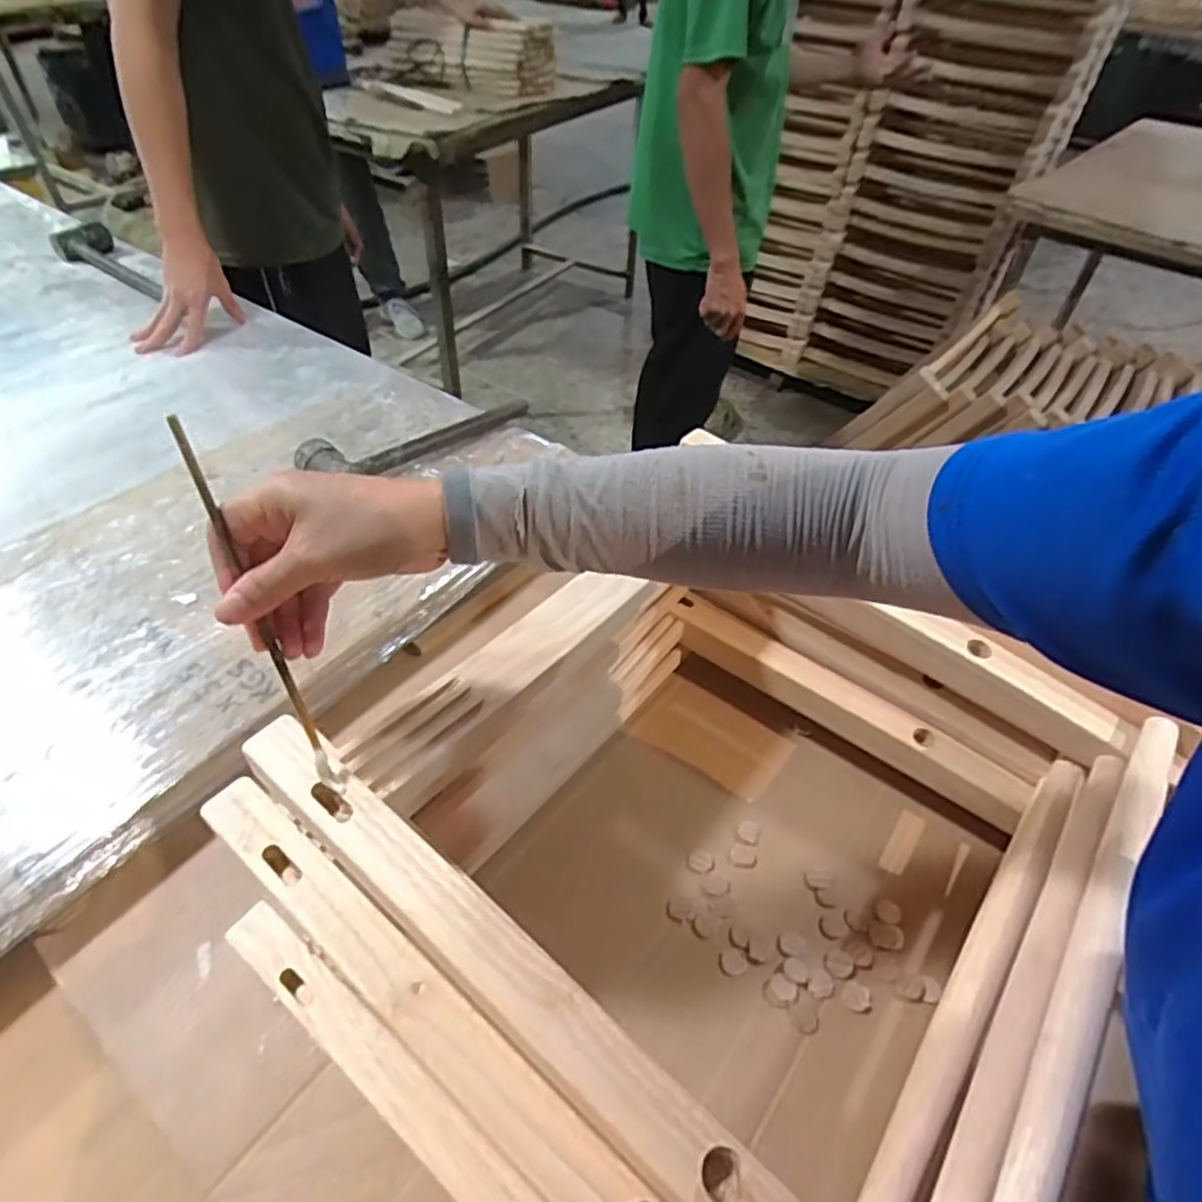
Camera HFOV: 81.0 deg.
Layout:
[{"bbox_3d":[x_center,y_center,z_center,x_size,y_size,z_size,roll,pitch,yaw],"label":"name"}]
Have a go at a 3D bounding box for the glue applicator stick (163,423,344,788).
[{"bbox_3d":[-0.168,0.008,0.348,0.008,0.197,0.012,-23,19,-23],"label":"glue applicator stick"}]

